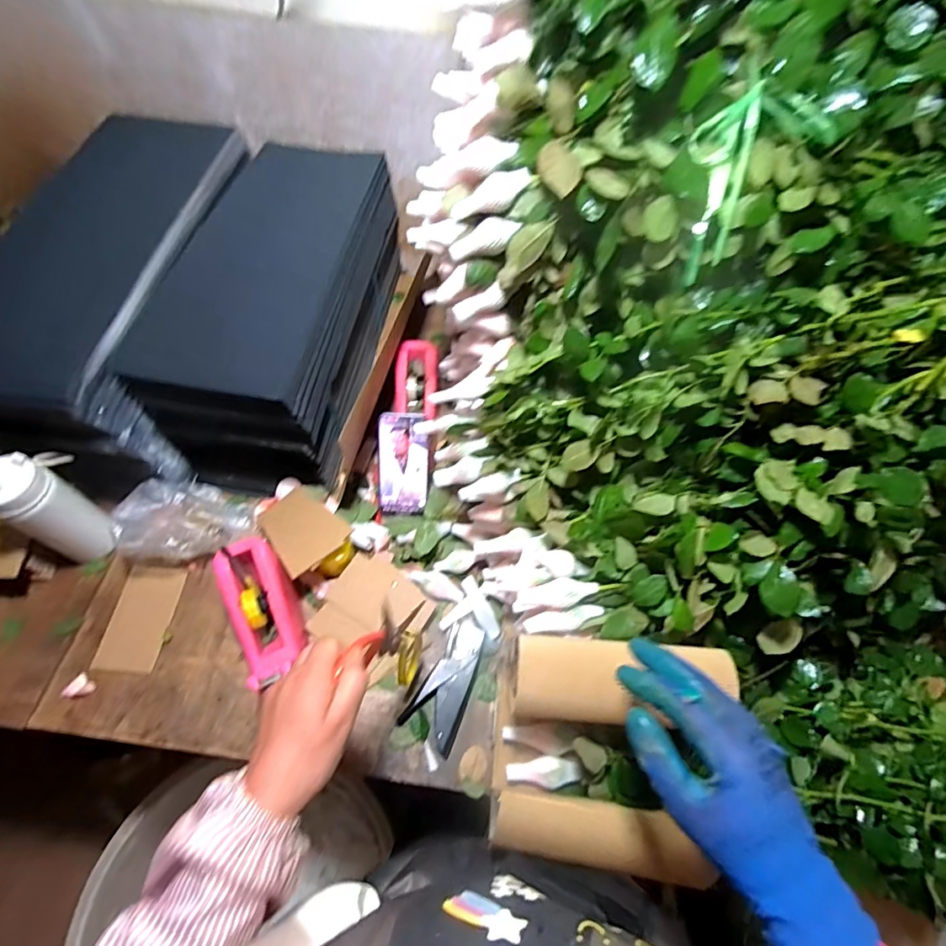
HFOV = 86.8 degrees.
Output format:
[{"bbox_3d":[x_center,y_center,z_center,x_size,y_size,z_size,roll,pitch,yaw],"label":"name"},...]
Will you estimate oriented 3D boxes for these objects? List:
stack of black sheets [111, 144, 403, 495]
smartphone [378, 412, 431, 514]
[{"bbox_3d":[-0.301,-0.264,0.820,0.239,0.225,0.534,8,60,1],"label":"stack of black sheets"},{"bbox_3d":[-0.105,-0.012,0.761,0.075,0.154,0.016,0,16,-3],"label":"smartphone"}]

